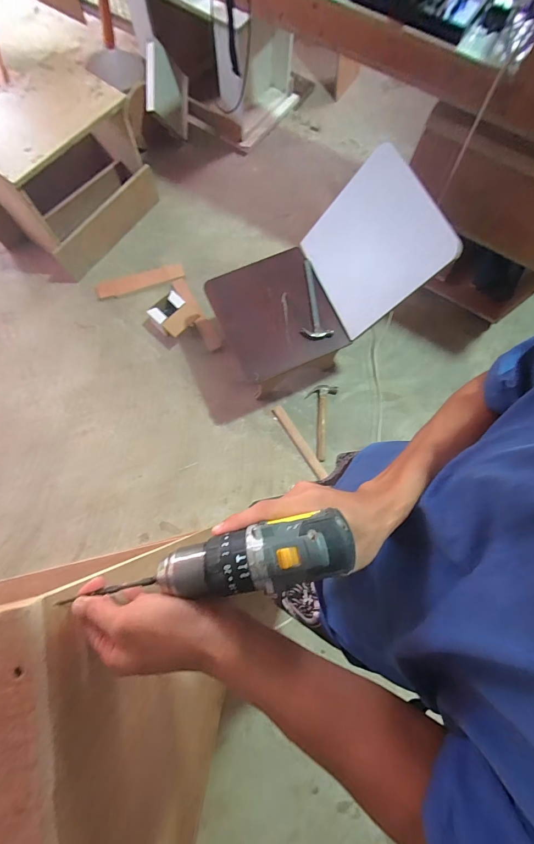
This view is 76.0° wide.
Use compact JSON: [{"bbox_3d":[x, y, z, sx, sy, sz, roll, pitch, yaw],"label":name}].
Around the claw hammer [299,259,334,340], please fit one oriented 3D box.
[{"bbox_3d":[0.168,-0.440,1.219,0.106,0.045,0.336,-1,64,0],"label":"claw hammer"}]

